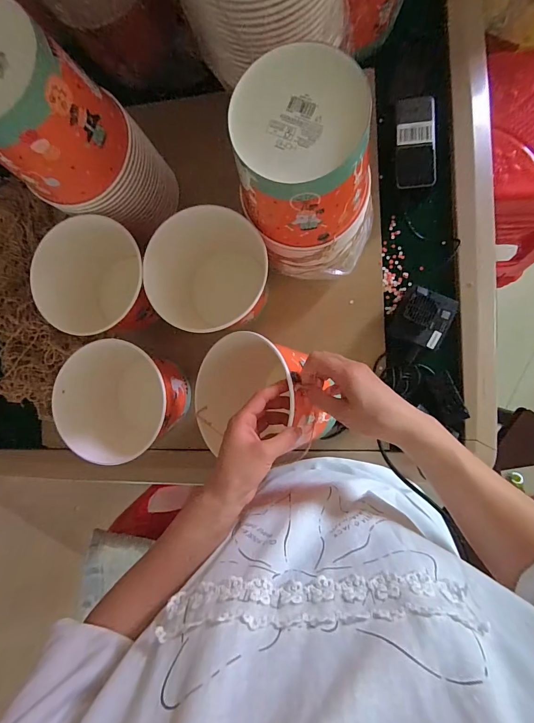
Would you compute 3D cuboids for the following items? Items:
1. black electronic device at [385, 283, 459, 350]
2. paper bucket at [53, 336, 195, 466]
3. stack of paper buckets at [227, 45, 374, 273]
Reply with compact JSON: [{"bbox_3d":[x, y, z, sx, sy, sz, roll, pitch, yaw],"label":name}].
[{"bbox_3d":[0.225,-0.061,0.517,0.077,0.041,0.079,22,92,9],"label":"black electronic device"},{"bbox_3d":[-0.199,0.061,0.550,0.158,0.168,0.159,0,89,9],"label":"paper bucket"},{"bbox_3d":[0.054,-0.208,0.441,0.164,0.247,0.151,3,89,9],"label":"stack of paper buckets"}]

